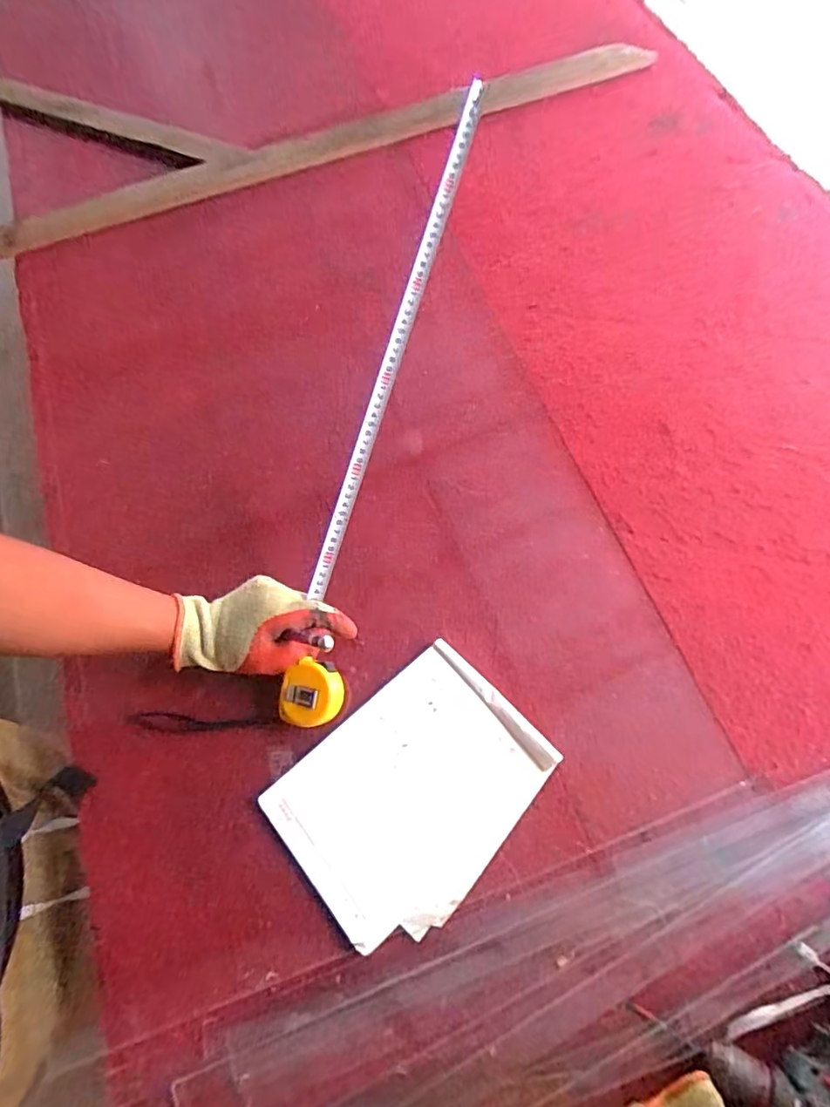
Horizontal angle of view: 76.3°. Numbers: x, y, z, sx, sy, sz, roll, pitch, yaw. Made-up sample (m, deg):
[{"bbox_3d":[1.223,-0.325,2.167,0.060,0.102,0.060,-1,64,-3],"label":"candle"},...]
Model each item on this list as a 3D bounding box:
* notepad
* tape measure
[{"bbox_3d":[-0.003,0.241,0.541,0.257,0.012,0.195,-43,73,-13],"label":"notepad"},{"bbox_3d":[-0.034,-0.136,0.550,0.063,0.034,0.652,16,93,9],"label":"tape measure"}]

